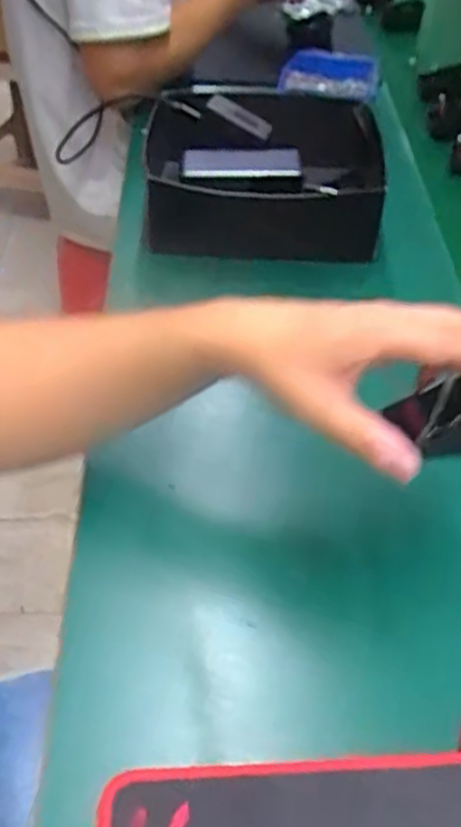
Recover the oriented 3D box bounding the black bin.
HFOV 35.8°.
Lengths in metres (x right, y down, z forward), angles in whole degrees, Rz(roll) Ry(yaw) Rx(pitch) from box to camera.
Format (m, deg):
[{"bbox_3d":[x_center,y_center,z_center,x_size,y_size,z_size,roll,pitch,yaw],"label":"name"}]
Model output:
[{"bbox_3d":[0.034,-0.238,0.729,0.229,0.118,0.186,4,49,1],"label":"black bin"}]

